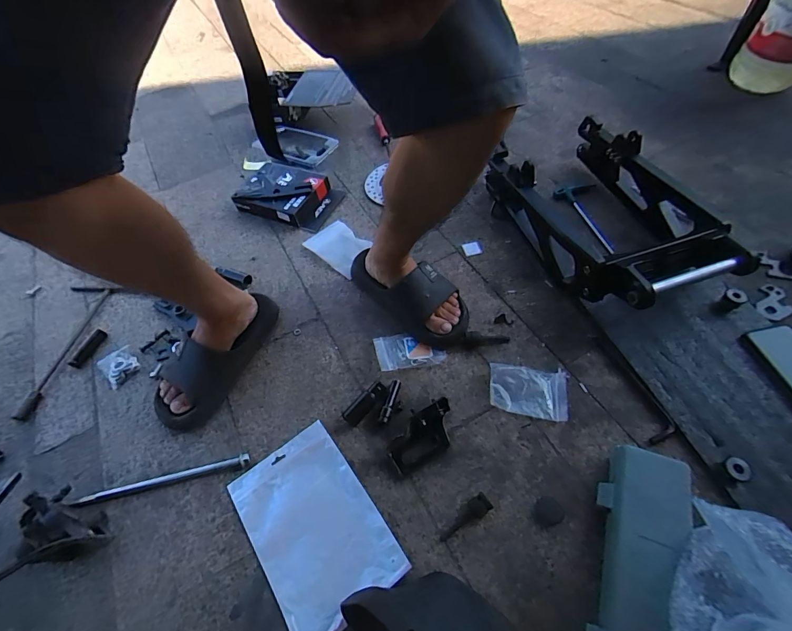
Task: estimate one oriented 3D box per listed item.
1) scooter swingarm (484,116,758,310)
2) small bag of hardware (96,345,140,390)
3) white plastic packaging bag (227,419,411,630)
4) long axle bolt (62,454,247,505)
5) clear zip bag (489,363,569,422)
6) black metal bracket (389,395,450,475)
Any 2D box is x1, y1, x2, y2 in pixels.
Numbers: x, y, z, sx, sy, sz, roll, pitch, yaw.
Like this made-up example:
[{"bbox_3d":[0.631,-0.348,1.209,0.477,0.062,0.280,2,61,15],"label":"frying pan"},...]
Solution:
[{"bbox_3d":[0.394,-0.193,0.749,0.274,0.132,0.432,-20,56,-7],"label":"scooter swingarm"},{"bbox_3d":[-0.497,0.091,0.695,0.055,0.016,0.069,-40,63,-20],"label":"small bag of hardware"},{"bbox_3d":[-0.114,0.282,0.527,0.156,0.011,0.236,-33,60,-16],"label":"white plastic packaging bag"},{"bbox_3d":[-0.350,0.242,0.575,0.266,0.020,0.015,-12,56,-4],"label":"long axle bolt"},{"bbox_3d":[0.209,0.118,0.614,0.117,0.013,0.085,7,57,9],"label":"clear zip bag"},{"bbox_3d":[0.040,0.179,0.575,0.112,0.024,0.065,-28,59,-14],"label":"black metal bracket"}]

